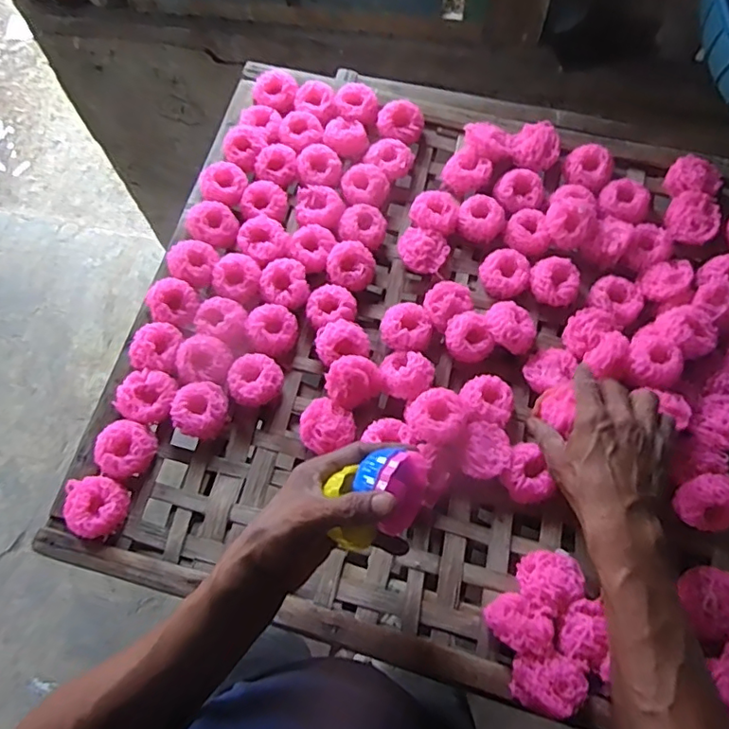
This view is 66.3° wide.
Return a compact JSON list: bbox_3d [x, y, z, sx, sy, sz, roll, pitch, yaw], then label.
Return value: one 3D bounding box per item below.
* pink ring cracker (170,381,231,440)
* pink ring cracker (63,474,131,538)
[{"bbox_3d":[-0.161,0.045,0.549,0.049,0.031,0.053,-1,68,2],"label":"pink ring cracker"},{"bbox_3d":[-0.244,0.130,0.508,0.049,0.023,0.052,-1,68,2],"label":"pink ring cracker"}]

